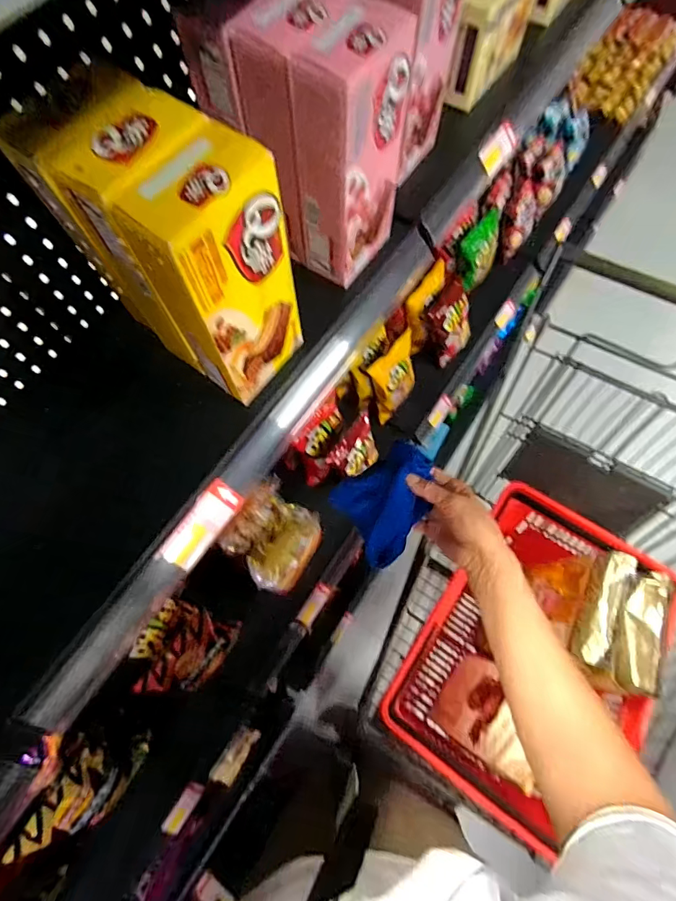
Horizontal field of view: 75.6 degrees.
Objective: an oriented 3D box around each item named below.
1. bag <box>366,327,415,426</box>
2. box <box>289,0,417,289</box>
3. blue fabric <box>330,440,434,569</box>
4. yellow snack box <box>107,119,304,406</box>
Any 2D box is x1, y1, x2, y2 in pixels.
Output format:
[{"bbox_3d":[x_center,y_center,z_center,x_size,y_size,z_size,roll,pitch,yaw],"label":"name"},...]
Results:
[{"bbox_3d":[0.142,-0.176,1.074,0.073,0.172,0.148,37,74,16],"label":"bag"},{"bbox_3d":[0.016,-0.294,0.452,0.061,0.220,0.111,33,73,15],"label":"box"},{"bbox_3d":[0.061,0.059,0.539,0.145,0.031,0.114,-48,68,26],"label":"blue fabric"},{"bbox_3d":[-0.098,-0.145,0.402,0.062,0.224,0.123,34,73,15],"label":"yellow snack box"}]

